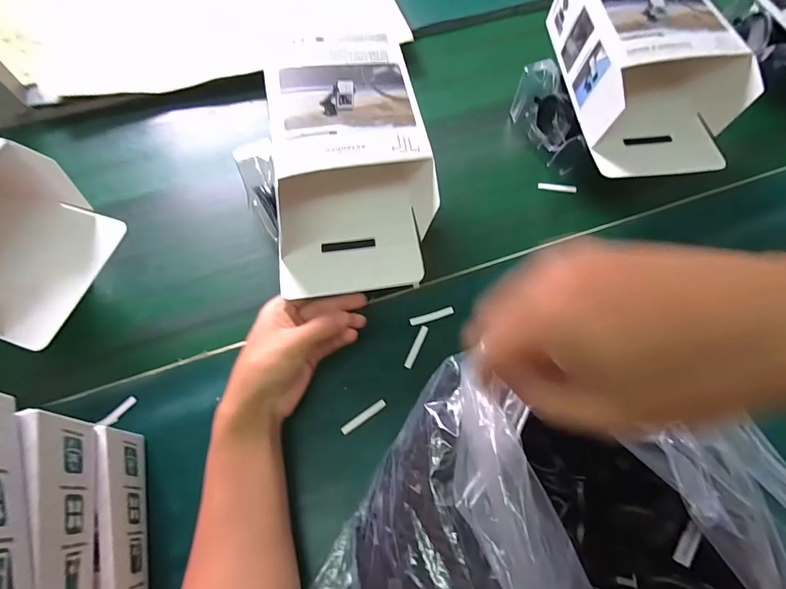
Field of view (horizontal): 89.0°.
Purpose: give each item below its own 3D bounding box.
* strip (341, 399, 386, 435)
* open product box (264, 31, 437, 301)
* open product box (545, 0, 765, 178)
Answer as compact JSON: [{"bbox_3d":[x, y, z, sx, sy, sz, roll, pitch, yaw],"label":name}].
[{"bbox_3d":[-0.027,0.112,0.367,0.046,0.004,0.008,-33,70,-14],"label":"strip"},{"bbox_3d":[-0.041,-0.128,0.380,0.145,0.087,0.238,-5,67,-4],"label":"open product box"},{"bbox_3d":[0.277,-0.257,0.445,0.160,0.087,0.252,-5,66,-2],"label":"open product box"}]

